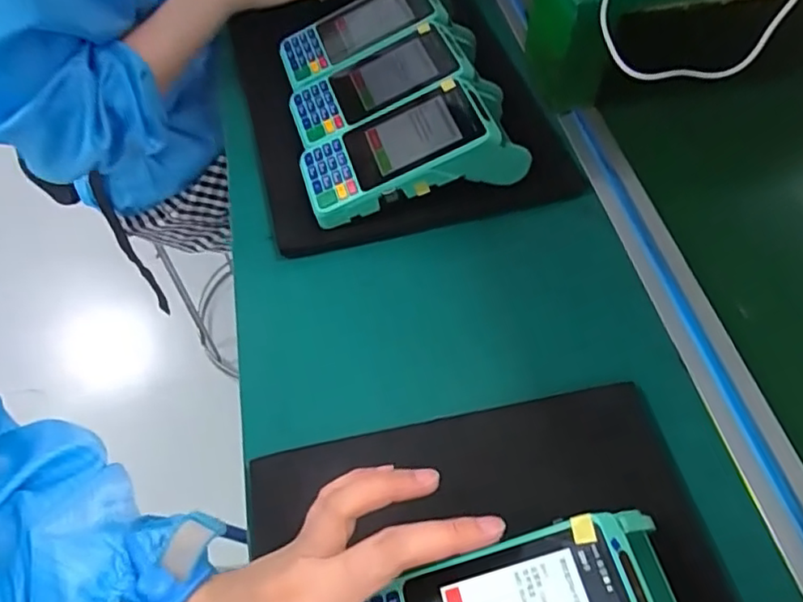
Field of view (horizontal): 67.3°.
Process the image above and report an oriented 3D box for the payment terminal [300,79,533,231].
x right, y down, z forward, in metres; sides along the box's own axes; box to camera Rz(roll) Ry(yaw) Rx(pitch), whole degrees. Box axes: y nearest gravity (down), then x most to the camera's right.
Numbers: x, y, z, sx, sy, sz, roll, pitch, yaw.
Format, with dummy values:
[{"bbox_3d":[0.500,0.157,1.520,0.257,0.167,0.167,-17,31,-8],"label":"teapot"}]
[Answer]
[{"bbox_3d":[0.007,-0.117,0.476,0.166,0.069,0.074,-14,60,-9],"label":"payment terminal"}]

